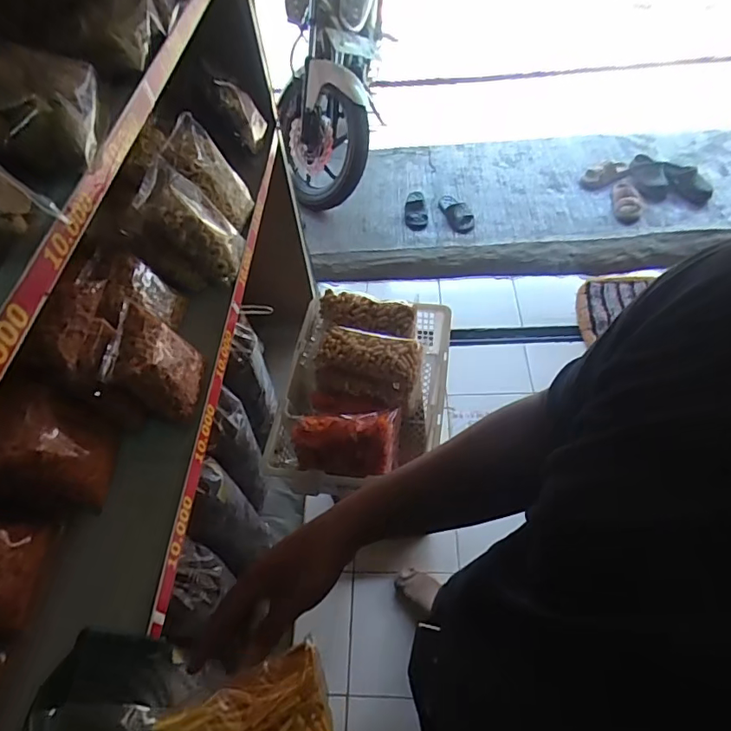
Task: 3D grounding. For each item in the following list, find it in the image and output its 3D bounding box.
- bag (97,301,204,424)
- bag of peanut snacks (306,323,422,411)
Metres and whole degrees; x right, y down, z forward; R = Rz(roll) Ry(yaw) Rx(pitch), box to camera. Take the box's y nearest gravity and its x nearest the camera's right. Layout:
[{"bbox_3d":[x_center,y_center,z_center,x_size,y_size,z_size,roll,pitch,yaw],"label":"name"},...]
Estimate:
[{"bbox_3d":[-0.285,-0.004,0.695,0.077,0.120,0.104,0,53,6],"label":"bag"},{"bbox_3d":[-0.003,-0.003,1.153,0.241,0.089,0.128,7,54,10],"label":"bag of peanut snacks"}]

